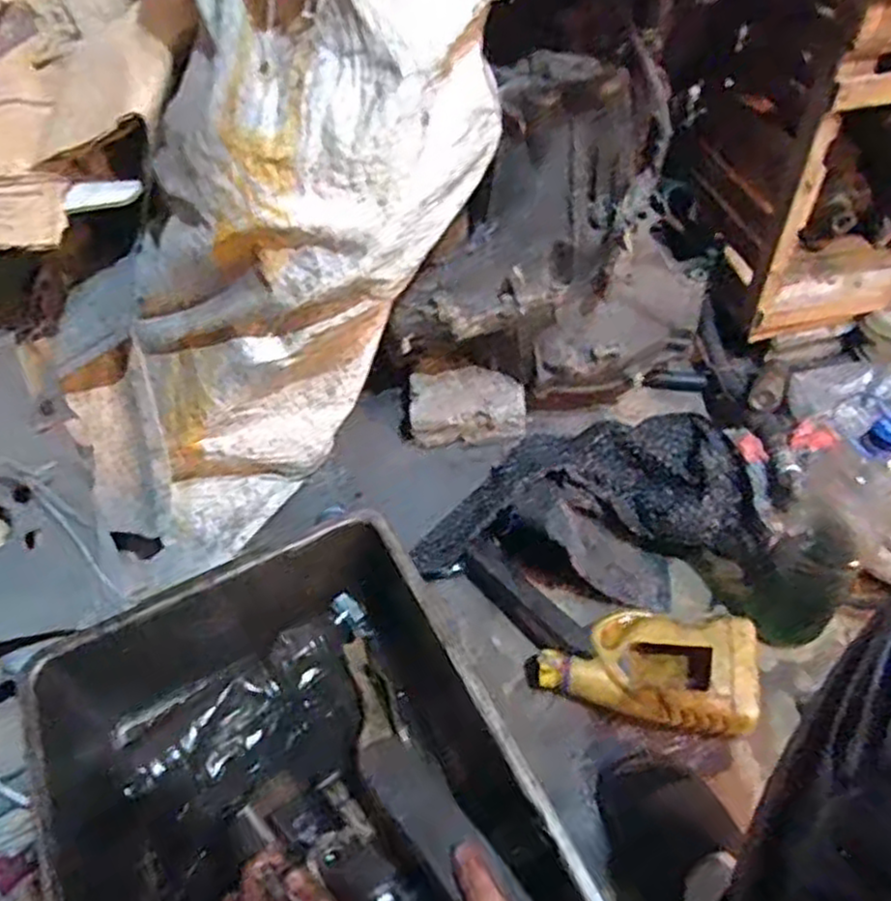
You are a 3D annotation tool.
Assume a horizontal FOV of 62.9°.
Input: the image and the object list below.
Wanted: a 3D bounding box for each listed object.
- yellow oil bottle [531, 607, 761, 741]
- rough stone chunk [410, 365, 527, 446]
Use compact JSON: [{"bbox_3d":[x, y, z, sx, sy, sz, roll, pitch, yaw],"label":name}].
[{"bbox_3d":[0.216,0.240,0.809,0.242,0.057,0.116,5,51,9],"label":"yellow oil bottle"},{"bbox_3d":[0.033,-0.067,1.060,0.164,0.055,0.097,-3,50,3],"label":"rough stone chunk"}]

